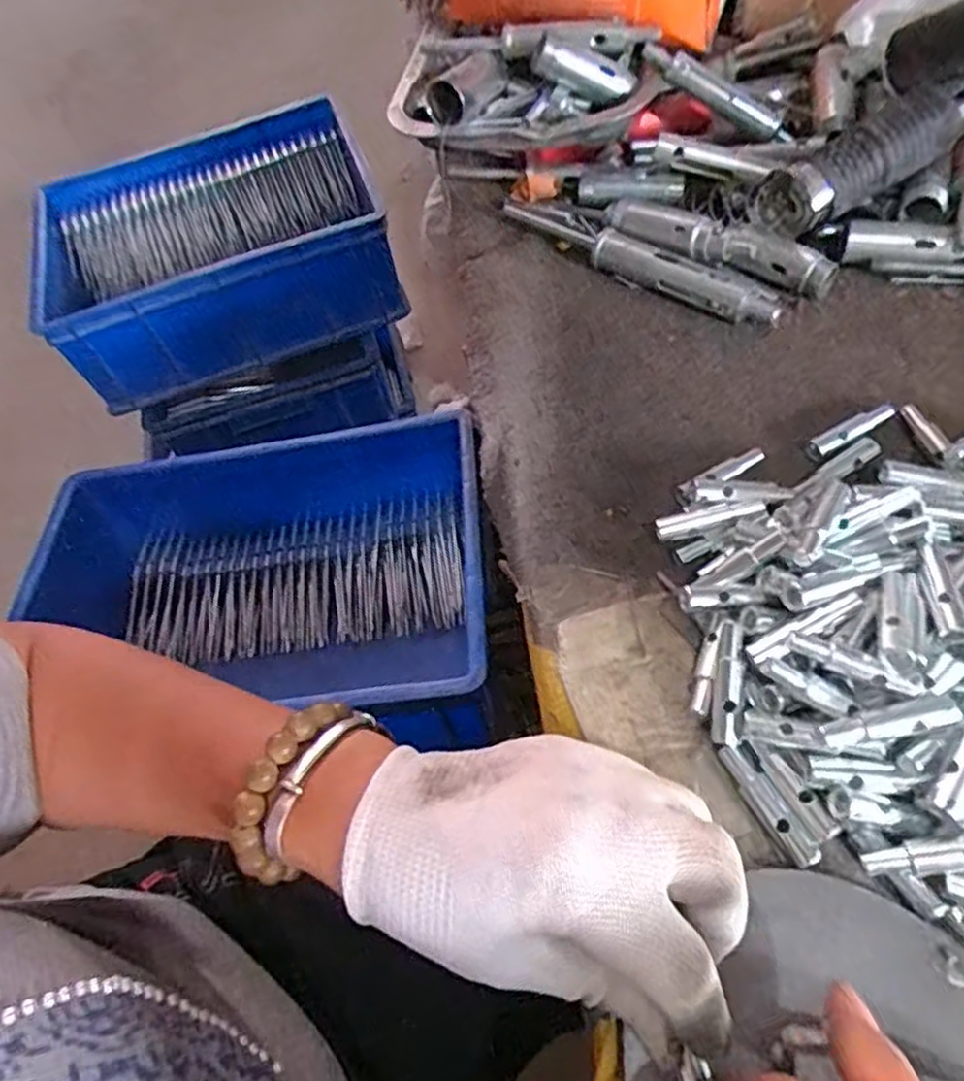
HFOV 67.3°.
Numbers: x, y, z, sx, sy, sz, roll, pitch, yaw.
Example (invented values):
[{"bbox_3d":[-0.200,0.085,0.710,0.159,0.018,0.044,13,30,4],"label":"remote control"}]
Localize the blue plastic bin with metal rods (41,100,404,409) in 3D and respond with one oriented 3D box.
[{"bbox_3d":[-0.317,-0.349,0.890,0.382,0.146,0.283,-22,58,-4],"label":"blue plastic bin with metal rods"}]

